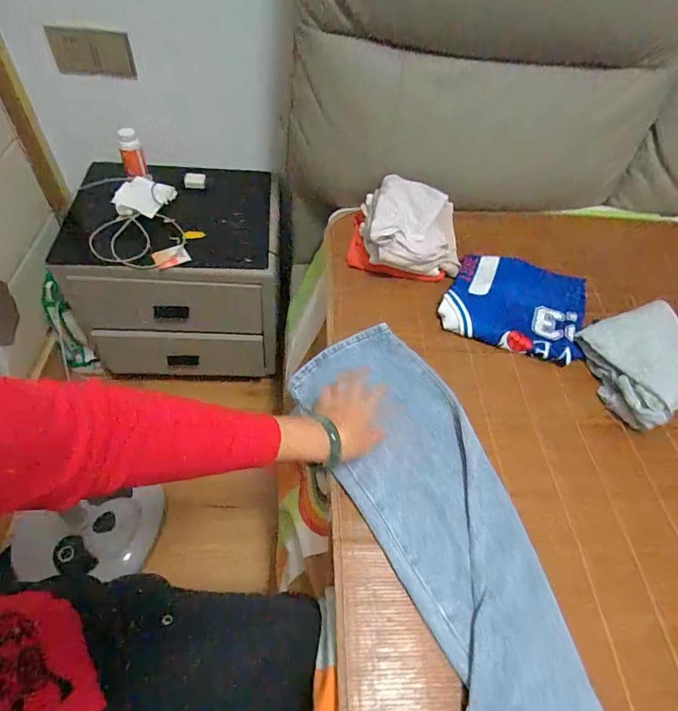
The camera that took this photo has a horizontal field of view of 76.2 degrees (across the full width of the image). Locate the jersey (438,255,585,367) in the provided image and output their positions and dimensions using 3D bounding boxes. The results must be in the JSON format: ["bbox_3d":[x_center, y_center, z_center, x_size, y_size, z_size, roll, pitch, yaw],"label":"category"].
[{"bbox_3d":[0.299,-0.087,0.735,0.222,0.044,0.180,20,54,8],"label":"jersey"}]

